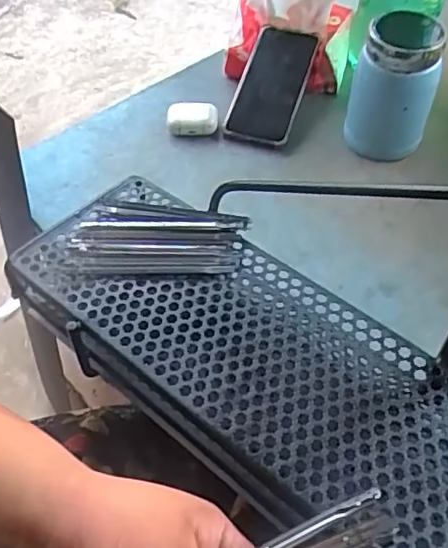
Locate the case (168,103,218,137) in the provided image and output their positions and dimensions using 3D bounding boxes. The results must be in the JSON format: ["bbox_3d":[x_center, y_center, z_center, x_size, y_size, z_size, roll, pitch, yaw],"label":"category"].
[{"bbox_3d":[-0.038,-0.188,0.698,0.059,0.024,0.038,-1,52,2],"label":"case"}]

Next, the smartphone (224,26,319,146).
[{"bbox_3d":[0.061,-0.240,0.726,0.084,0.016,0.177,12,70,22],"label":"smartphone"}]

